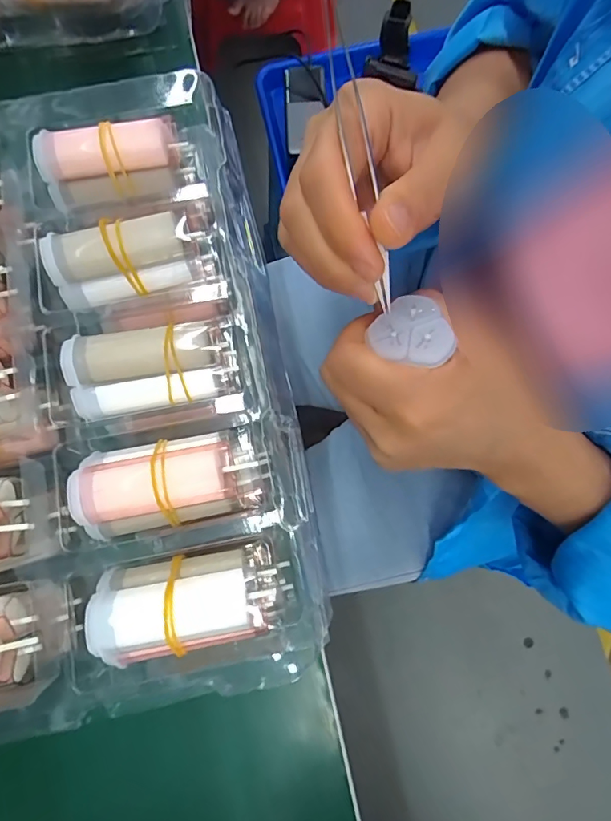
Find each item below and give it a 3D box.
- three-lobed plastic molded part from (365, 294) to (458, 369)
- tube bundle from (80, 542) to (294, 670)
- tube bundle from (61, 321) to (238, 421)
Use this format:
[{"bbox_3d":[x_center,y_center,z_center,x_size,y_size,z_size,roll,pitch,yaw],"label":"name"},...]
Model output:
[{"bbox_3d":[0.047,-0.034,0.199,0.032,0.008,0.033,0,79,0],"label":"three-lobed plastic molded part"},{"bbox_3d":[-0.046,0.075,0.182,0.073,0.024,0.031,-9,79,-2],"label":"tube bundle"},{"bbox_3d":[-0.066,-0.016,0.204,0.067,0.038,0.030,-11,79,-2],"label":"tube bundle"}]

